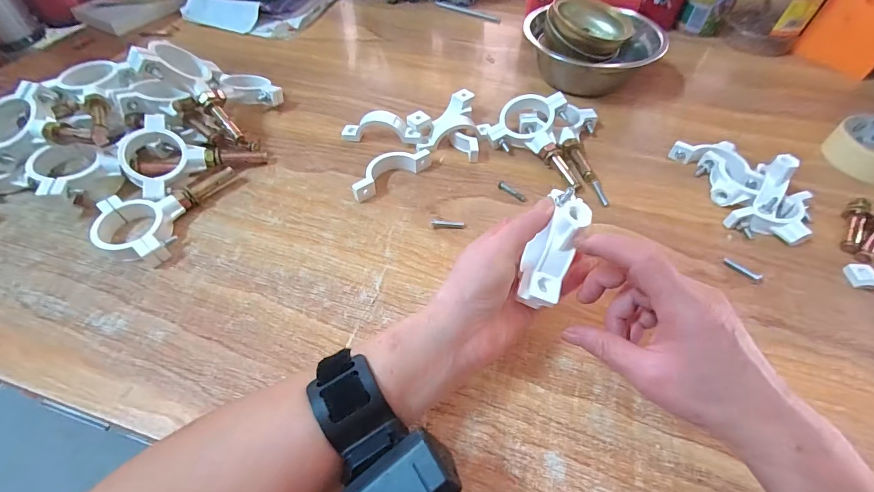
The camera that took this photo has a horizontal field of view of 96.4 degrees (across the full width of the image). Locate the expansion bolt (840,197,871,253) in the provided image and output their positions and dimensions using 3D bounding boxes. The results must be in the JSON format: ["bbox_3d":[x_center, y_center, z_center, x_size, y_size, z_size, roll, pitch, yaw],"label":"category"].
[{"bbox_3d":[0.382,-0.019,0.357,0.016,0.014,0.069,31,58,21],"label":"expansion bolt"}]

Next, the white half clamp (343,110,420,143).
[{"bbox_3d":[-0.060,-0.128,0.426,0.086,0.031,0.020,9,53,6],"label":"white half clamp"}]

